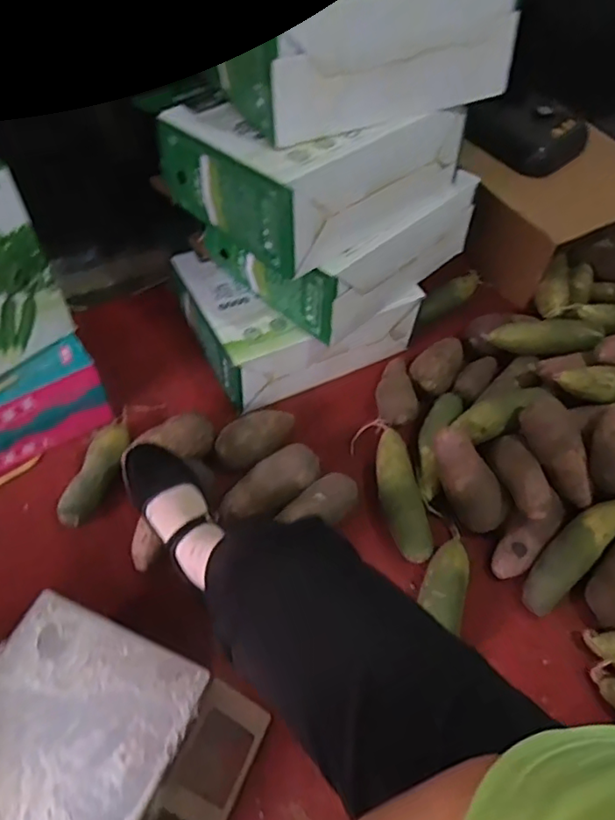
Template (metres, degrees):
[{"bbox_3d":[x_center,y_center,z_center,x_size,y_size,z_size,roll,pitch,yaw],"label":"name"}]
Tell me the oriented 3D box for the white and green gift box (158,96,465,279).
[{"bbox_3d":[0.005,-0.379,0.843,0.285,0.132,0.337,39,62,24],"label":"white and green gift box"}]

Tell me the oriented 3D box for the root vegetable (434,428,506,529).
[{"bbox_3d":[0.228,0.096,0.834,0.066,0.052,0.158,-26,90,-19],"label":"root vegetable"}]

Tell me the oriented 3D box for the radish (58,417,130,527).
[{"bbox_3d":[-0.313,0.092,0.876,0.057,0.044,0.184,8,54,5],"label":"radish"}]

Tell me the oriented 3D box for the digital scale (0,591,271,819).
[{"bbox_3d":[-0.251,0.412,0.613,0.301,0.106,0.336,21,56,13],"label":"digital scale"}]

